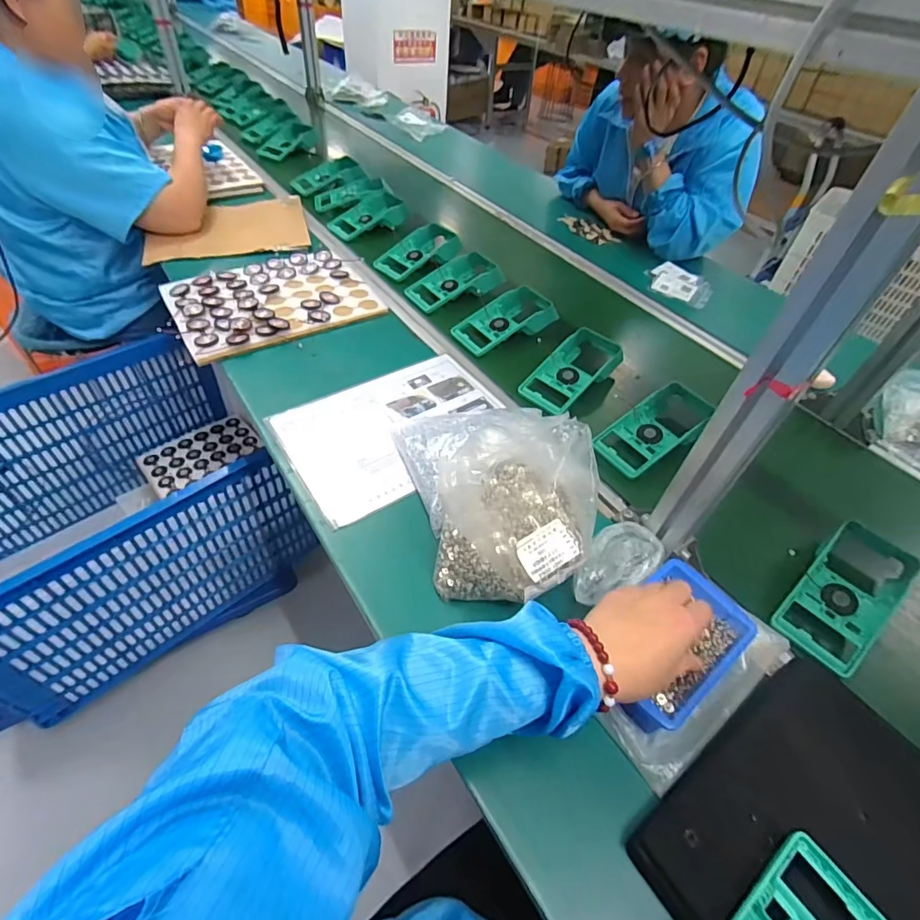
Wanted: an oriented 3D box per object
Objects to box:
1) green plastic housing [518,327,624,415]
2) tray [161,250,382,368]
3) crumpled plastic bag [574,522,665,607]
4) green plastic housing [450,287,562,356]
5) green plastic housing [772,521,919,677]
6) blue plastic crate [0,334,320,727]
[{"bbox_3d":[0.178,-0.142,0.759,0.088,0.041,0.182,36,54,25],"label":"green plastic housing"},{"bbox_3d":[-0.328,-0.286,0.851,0.317,0.019,0.247,-25,55,-26],"label":"tray"},{"bbox_3d":[0.166,0.111,0.519,0.111,0.026,0.062,-28,56,-28],"label":"crumpled plastic bag"},{"bbox_3d":[0.077,-0.246,0.840,0.179,0.045,0.094,-27,56,-27],"label":"green plastic housing"},{"bbox_3d":[0.431,0.143,0.535,0.195,0.041,0.087,-30,57,-28],"label":"green plastic housing"},{"bbox_3d":[-0.735,0.120,1.008,0.624,0.397,0.479,-34,59,-31],"label":"blue plastic crate"}]

